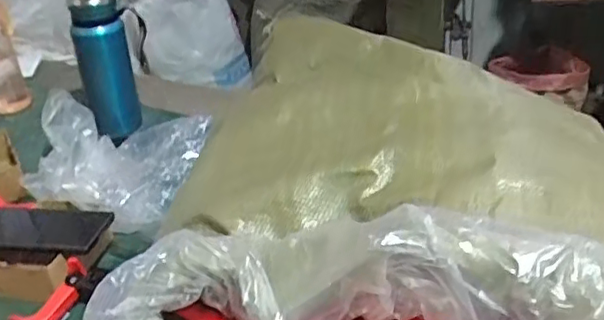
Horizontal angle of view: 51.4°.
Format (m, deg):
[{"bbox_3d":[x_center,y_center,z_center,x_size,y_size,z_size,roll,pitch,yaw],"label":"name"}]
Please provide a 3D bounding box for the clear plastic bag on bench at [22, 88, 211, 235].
[{"bbox_3d":[-0.230,-0.003,0.748,0.198,0.107,0.169,6,33,22],"label":"clear plastic bag on bench"}]

